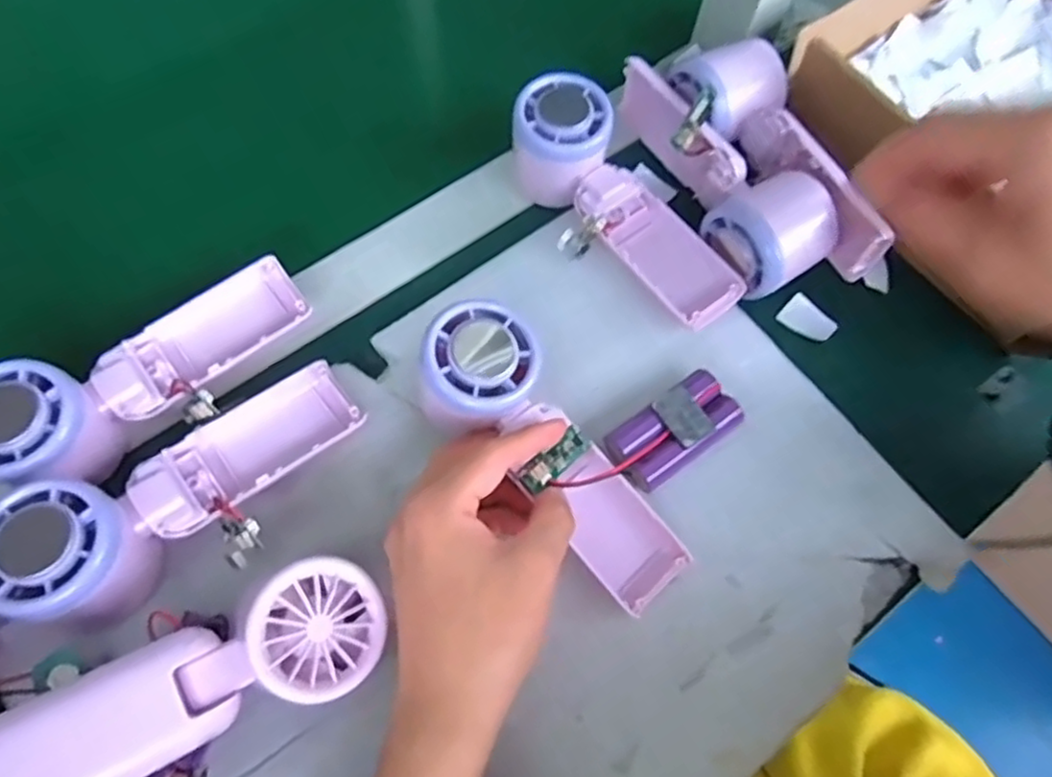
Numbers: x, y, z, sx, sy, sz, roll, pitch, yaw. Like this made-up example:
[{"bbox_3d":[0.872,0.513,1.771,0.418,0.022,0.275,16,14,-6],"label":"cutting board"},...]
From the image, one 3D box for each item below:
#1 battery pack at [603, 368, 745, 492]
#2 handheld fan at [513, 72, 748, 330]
[{"bbox_3d":[0.077,0.020,0.348,0.068,0.015,0.035,-34,74,-13],"label":"battery pack"},{"bbox_3d":[0.049,-0.099,0.384,0.063,0.047,0.161,-34,75,-13],"label":"handheld fan"}]

